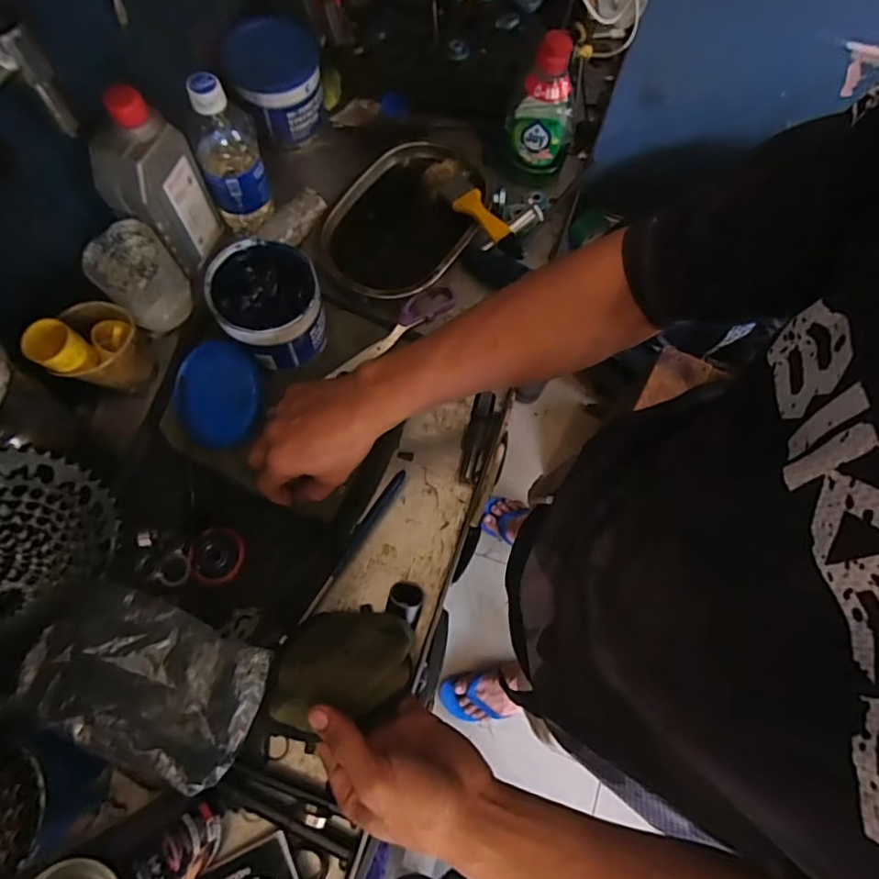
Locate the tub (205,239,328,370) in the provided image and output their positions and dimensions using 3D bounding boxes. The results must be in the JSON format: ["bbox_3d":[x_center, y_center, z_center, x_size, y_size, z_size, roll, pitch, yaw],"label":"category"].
[{"bbox_3d":[-0.164,-0.130,0.539,0.097,0.076,0.102,-19,73,-7],"label":"tub"}]

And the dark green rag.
[{"bbox_3d":[-0.072,0.171,0.408,0.101,0.060,0.073,-2,72,-2],"label":"dark green rag"}]

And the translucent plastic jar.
[{"bbox_3d":[-0.290,-0.157,0.540,0.065,0.087,0.069,0,72,-1],"label":"translucent plastic jar"}]

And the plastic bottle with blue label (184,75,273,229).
[{"bbox_3d":[-0.211,-0.286,0.552,0.058,0.155,0.052,-11,72,-5],"label":"plastic bottle with blue label"}]

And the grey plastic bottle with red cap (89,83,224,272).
[{"bbox_3d":[-0.267,-0.241,0.519,0.048,0.159,0.080,24,73,7],"label":"grey plastic bottle with red cap"}]

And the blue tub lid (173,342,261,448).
[{"bbox_3d":[-0.219,-0.045,0.536,0.088,0.012,0.097,26,88,3],"label":"blue tub lid"}]

